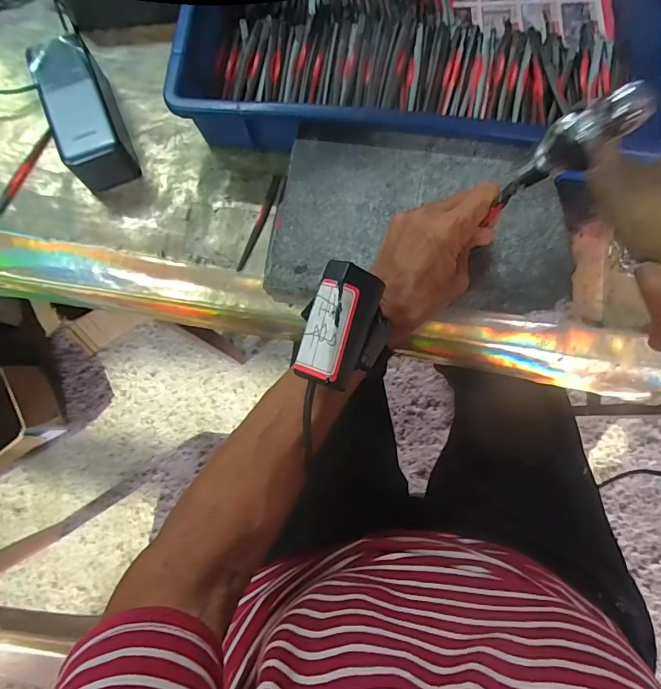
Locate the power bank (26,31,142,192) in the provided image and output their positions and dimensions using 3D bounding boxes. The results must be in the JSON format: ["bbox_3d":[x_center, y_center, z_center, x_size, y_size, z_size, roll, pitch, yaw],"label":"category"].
[{"bbox_3d":[-0.229,-0.214,0.409,0.054,0.052,0.133,-22,81,-3],"label":"power bank"}]

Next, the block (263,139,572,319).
[{"bbox_3d":[0.075,-0.096,0.375,0.238,0.050,0.140,6,85,1],"label":"block"}]

